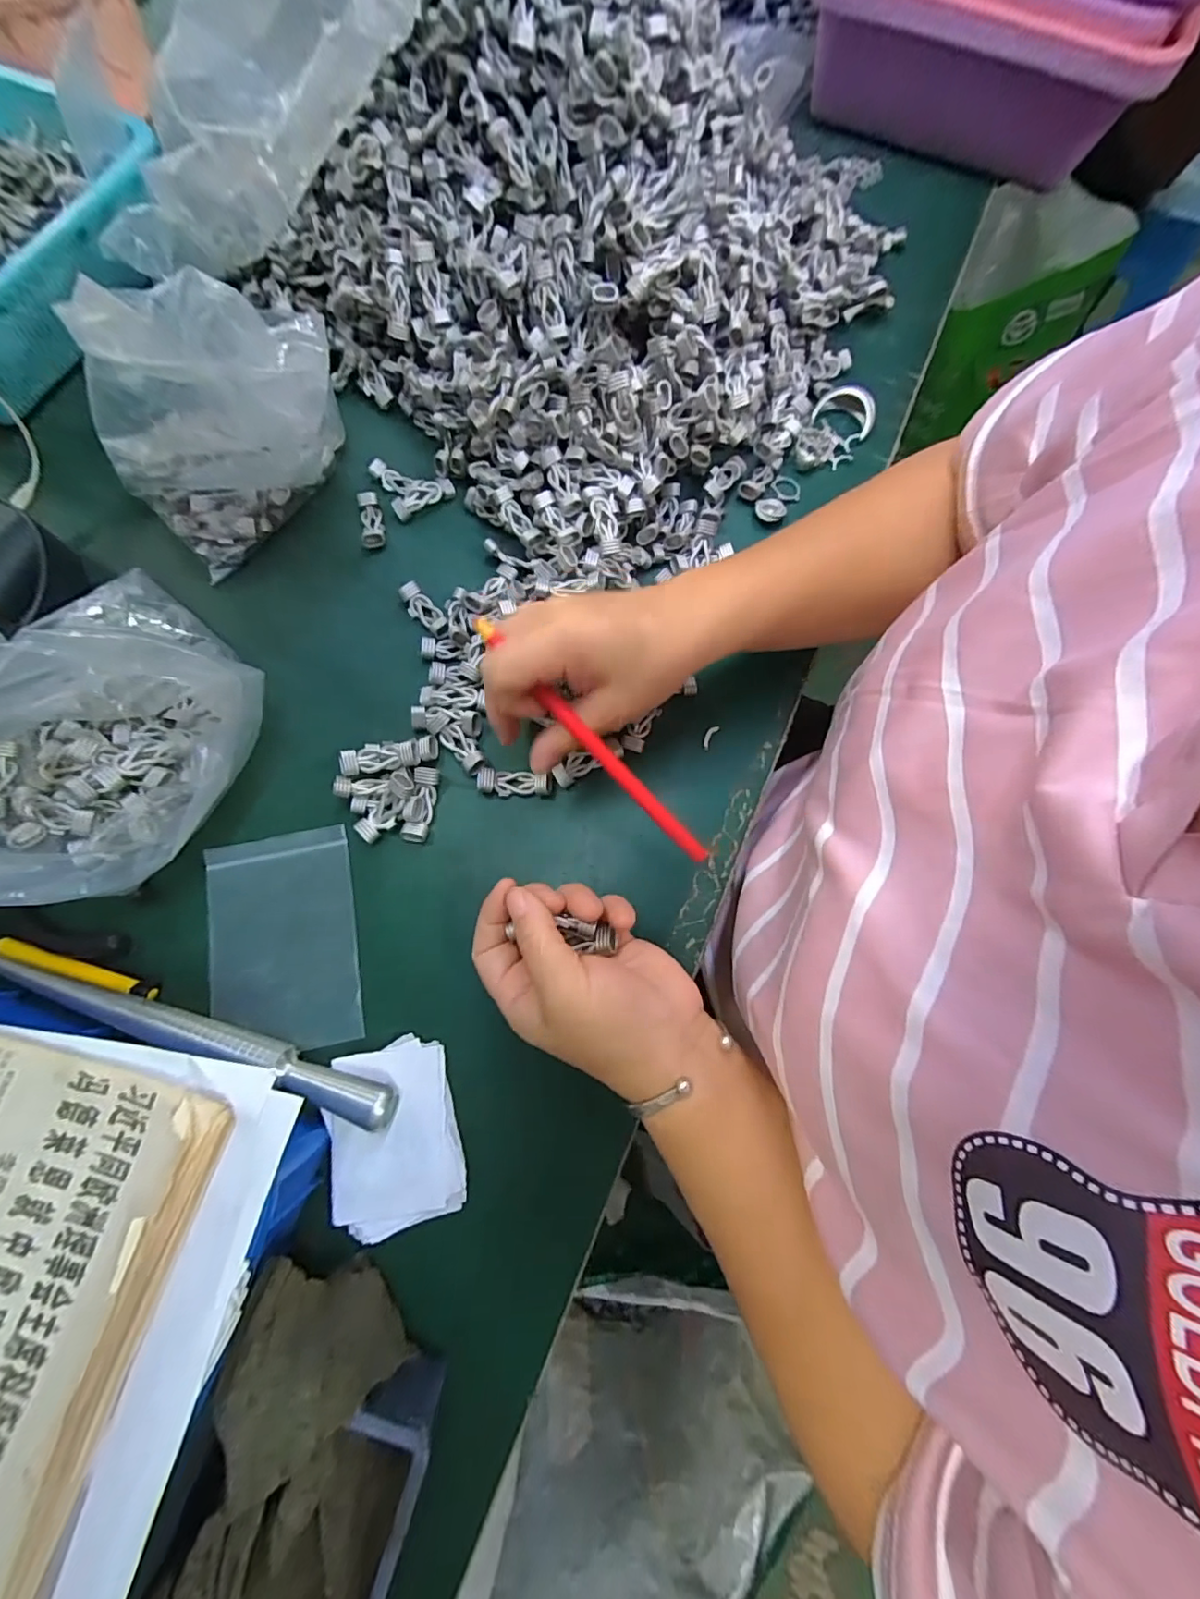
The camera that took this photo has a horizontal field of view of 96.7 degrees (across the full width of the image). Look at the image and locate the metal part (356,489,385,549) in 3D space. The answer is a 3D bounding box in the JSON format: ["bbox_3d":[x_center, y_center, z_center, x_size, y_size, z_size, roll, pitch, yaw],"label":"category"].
[{"bbox_3d":[-0.164,-0.200,0.381,0.016,0.008,0.043,-10,75,-4],"label":"metal part"}]

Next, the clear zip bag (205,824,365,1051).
[{"bbox_3d":[-0.181,0.079,0.304,0.078,0.007,0.119,-10,73,-9],"label":"clear zip bag"}]

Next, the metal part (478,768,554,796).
[{"bbox_3d":[-0.053,-0.011,0.331,0.045,0.011,0.016,1,75,-1],"label":"metal part"}]

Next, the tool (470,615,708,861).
[{"bbox_3d":[-0.004,-0.030,0.278,0.009,0.010,0.168,-45,97,-12],"label":"tool"}]

